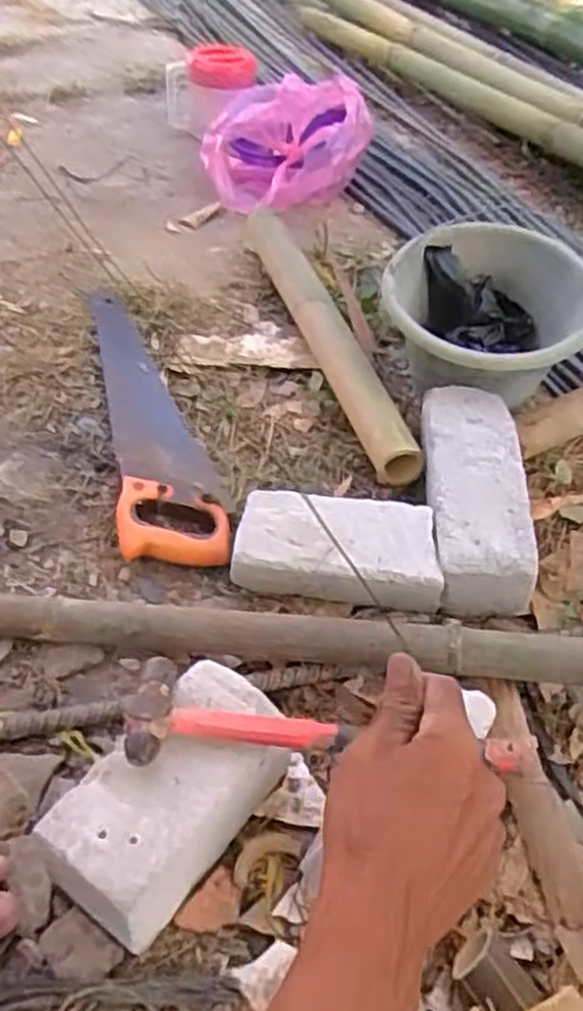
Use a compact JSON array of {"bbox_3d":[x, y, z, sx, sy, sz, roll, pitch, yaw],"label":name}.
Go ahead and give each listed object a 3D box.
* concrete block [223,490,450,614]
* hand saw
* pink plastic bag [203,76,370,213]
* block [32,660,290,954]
[{"bbox_3d":[0.051,0.046,0.832,0.218,0.065,0.102,10,48,5],"label":"concrete block"},{"bbox_3d":[-0.176,-0.123,0.994,0.122,0.023,0.500,-8,49,-12],"label":"hand saw"},{"bbox_3d":[-0.013,-0.645,1.398,0.291,0.158,0.261,6,47,1],"label":"pink plastic bag"},{"bbox_3d":[-0.096,0.234,0.635,0.100,0.100,0.196,31,52,22],"label":"block"}]

